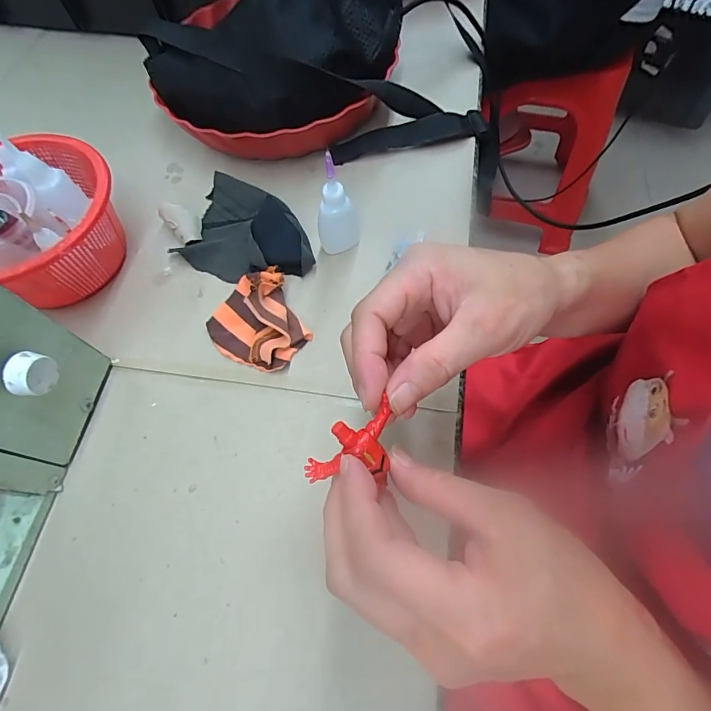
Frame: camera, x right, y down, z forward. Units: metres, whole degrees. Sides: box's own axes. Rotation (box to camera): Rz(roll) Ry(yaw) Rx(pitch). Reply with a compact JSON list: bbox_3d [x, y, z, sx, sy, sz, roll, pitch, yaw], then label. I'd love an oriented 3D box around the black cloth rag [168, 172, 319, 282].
[{"bbox_3d":[-0.093,-0.106,0.370,0.123,0.022,0.088,26,68,14],"label":"black cloth rag"}]

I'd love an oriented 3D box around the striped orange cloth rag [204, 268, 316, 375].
[{"bbox_3d":[-0.078,-0.027,0.325,0.068,0.030,0.078,-30,67,-12],"label":"striped orange cloth rag"}]

